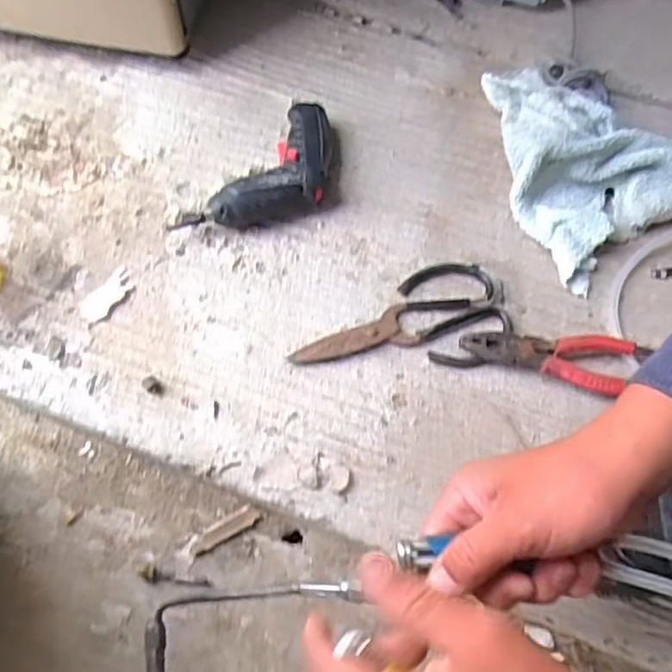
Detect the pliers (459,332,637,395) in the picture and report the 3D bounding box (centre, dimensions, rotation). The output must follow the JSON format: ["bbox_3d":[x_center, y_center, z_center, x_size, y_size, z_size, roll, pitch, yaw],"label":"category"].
[{"bbox_3d":[0.189,0.022,0.549,0.152,0.025,0.051,5,64,1],"label":"pliers"}]

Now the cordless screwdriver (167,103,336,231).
[{"bbox_3d":[-0.060,-0.156,0.614,0.099,0.046,0.205,35,69,14],"label":"cordless screwdriver"}]

